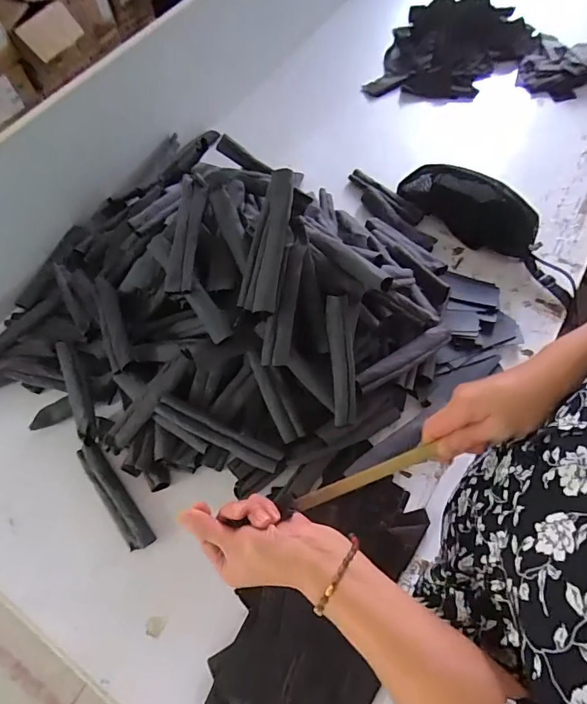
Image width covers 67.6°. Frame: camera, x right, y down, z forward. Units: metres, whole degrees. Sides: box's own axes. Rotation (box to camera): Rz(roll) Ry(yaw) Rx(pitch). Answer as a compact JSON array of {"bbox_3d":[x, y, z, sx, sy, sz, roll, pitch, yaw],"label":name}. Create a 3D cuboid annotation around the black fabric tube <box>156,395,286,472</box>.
[{"bbox_3d":[-0.107,0.118,0.624,0.187,0.014,0.032,27,64,-4],"label":"black fabric tube"}]

